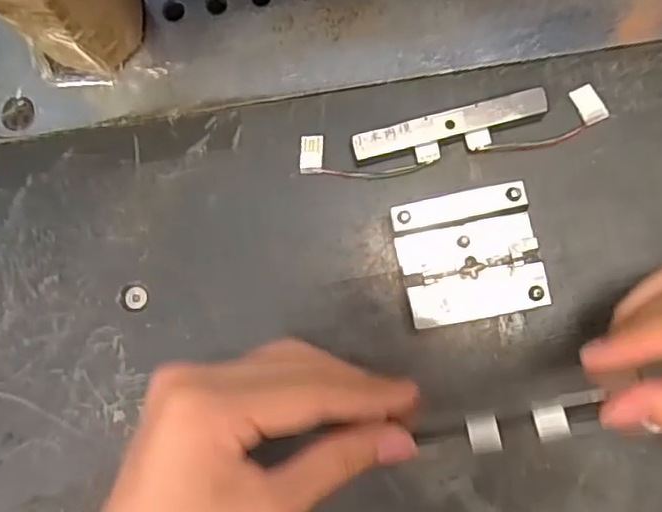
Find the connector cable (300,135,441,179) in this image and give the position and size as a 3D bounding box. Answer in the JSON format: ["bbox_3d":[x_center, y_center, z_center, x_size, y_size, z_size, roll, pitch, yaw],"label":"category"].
[{"bbox_3d":[0.018,-0.050,0.322,0.071,0.009,0.021,7,85,6],"label":"connector cable"}]

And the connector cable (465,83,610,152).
[{"bbox_3d":[0.104,-0.065,0.316,0.071,0.010,0.021,-25,82,2],"label":"connector cable"}]

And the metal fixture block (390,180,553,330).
[{"bbox_3d":[0.066,0.001,0.305,0.063,0.026,0.059,-11,83,4],"label":"metal fixture block"}]

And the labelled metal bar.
[{"bbox_3d":[0.059,-0.065,0.317,0.096,0.015,0.014,-15,83,4],"label":"labelled metal bar"}]

